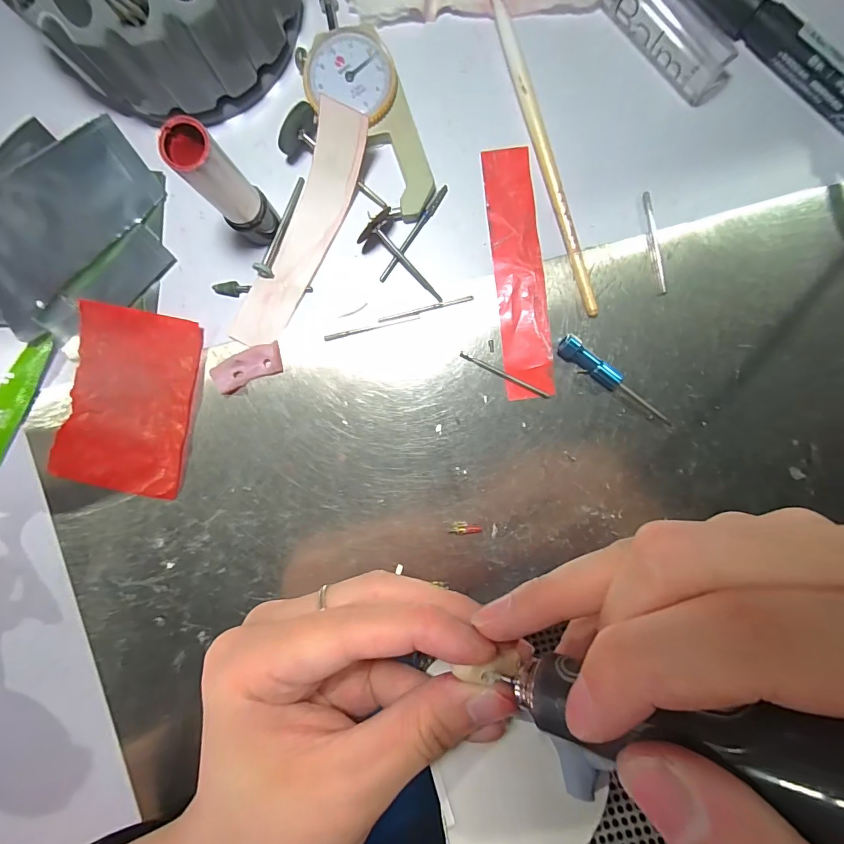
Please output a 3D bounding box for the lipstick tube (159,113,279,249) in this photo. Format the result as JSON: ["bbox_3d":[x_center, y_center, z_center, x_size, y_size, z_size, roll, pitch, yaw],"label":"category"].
[{"bbox_3d":[-0.072,-0.086,0.156,0.018,0.058,0.018,0,94,0],"label":"lipstick tube"}]

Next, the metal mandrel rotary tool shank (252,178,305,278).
[{"bbox_3d":[-0.062,-0.086,0.179,0.005,0.009,0.046,20,94,-1],"label":"metal mandrel rotary tool shank"}]

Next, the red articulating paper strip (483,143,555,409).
[{"bbox_3d":[0.043,-0.065,0.181,0.021,0.004,0.108,-7,94,1],"label":"red articulating paper strip"}]

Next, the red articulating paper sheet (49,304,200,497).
[{"bbox_3d":[-0.134,-0.009,0.186,0.056,0.004,0.081,12,94,0],"label":"red articulating paper sheet"}]

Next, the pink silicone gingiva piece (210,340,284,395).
[{"bbox_3d":[-0.077,-0.025,0.185,0.030,0.007,0.014,-23,94,2],"label":"pink silicone gingiva piece"}]

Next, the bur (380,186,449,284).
[{"bbox_3d":[-0.004,-0.083,0.182,0.004,0.004,0.049,35,94,-2],"label":"bur"}]

